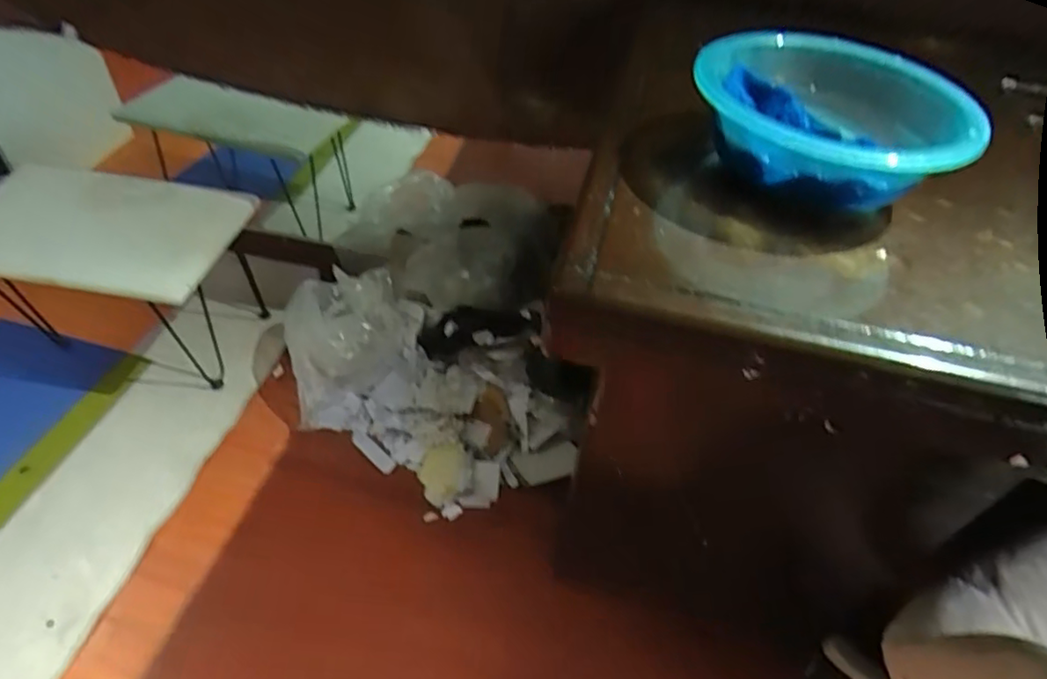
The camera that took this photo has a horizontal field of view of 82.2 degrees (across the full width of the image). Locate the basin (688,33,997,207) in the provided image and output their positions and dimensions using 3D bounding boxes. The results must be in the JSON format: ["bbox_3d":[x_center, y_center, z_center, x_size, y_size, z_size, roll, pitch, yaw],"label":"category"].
[{"bbox_3d":[0.233,-0.163,0.453,0.194,0.068,0.194,3,44,-3],"label":"basin"}]

